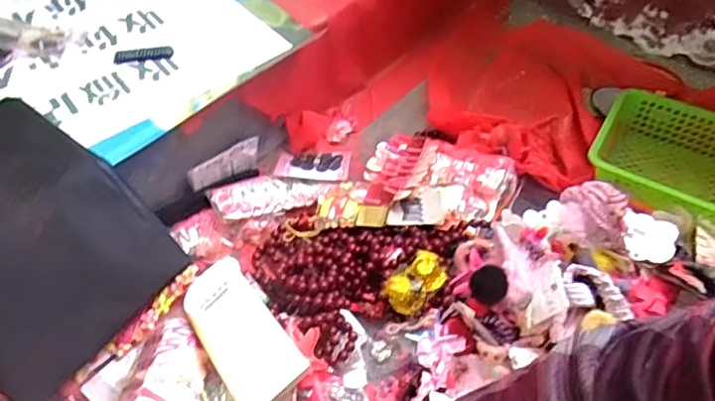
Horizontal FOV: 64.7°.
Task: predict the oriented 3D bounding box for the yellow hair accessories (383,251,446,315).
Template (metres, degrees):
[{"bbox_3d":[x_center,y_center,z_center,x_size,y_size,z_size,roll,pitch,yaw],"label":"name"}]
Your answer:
[{"bbox_3d":[0.081,0.112,0.771,0.086,0.041,0.051,-34,57,-23],"label":"yellow hair accessories"}]

